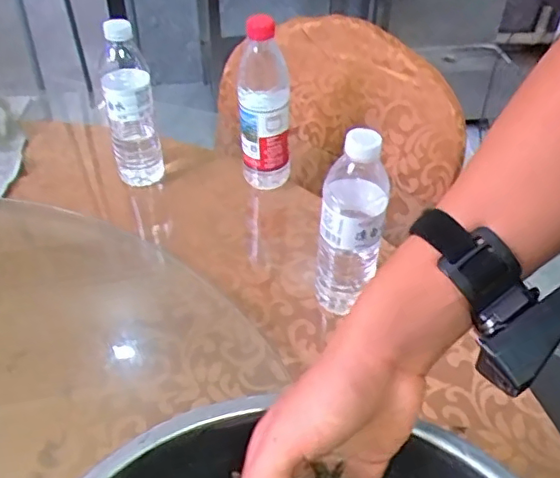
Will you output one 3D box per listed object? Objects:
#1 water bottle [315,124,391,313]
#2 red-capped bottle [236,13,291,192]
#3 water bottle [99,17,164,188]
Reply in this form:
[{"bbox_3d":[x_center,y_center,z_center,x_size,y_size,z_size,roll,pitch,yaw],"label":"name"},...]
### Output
[{"bbox_3d":[0.071,-0.007,0.582,0.063,0.224,0.056,2,43,0],"label":"water bottle"},{"bbox_3d":[-0.019,-0.165,0.725,0.063,0.220,0.060,0,44,-1],"label":"red-capped bottle"},{"bbox_3d":[-0.191,-0.168,0.744,0.062,0.207,0.060,-10,44,-12],"label":"water bottle"}]

